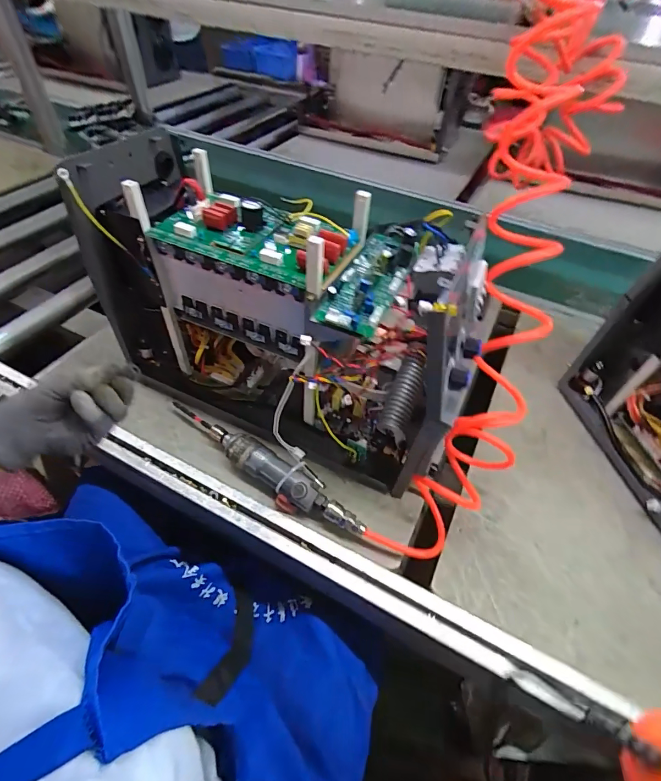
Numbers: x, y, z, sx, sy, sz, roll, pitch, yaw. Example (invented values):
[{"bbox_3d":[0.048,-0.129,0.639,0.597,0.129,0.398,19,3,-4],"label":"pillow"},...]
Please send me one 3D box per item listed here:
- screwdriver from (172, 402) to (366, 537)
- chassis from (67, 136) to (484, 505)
[{"bbox_3d":[-0.094,0.092,0.532,0.313,0.043,0.048,33,55,22],"label":"screwdriver"},{"bbox_3d":[-0.067,-0.098,0.532,0.476,0.292,0.207,21,52,14],"label":"chassis"}]

